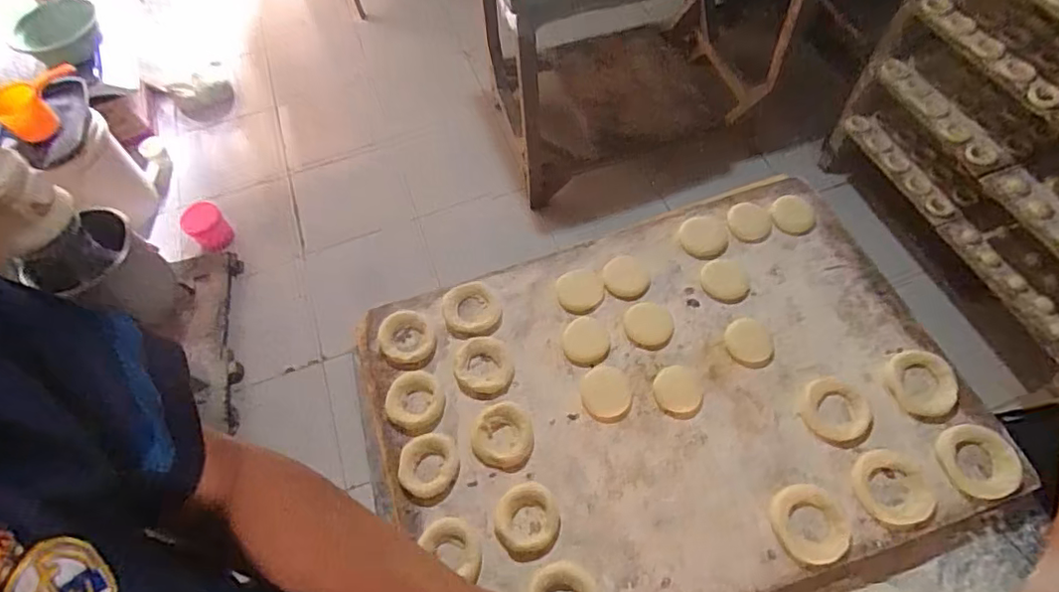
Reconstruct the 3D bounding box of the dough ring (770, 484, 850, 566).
[{"bbox_3d":[0.266,0.214,0.539,0.068,0.009,0.069,-2,60,3],"label":"dough ring"}]

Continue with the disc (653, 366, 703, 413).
[{"bbox_3d":[0.160,0.101,0.618,0.049,0.009,0.052,-2,60,3],"label":"disc"}]

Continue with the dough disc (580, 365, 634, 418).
[{"bbox_3d":[0.084,0.105,0.627,0.053,0.004,0.056,-4,60,2],"label":"dough disc"}]

